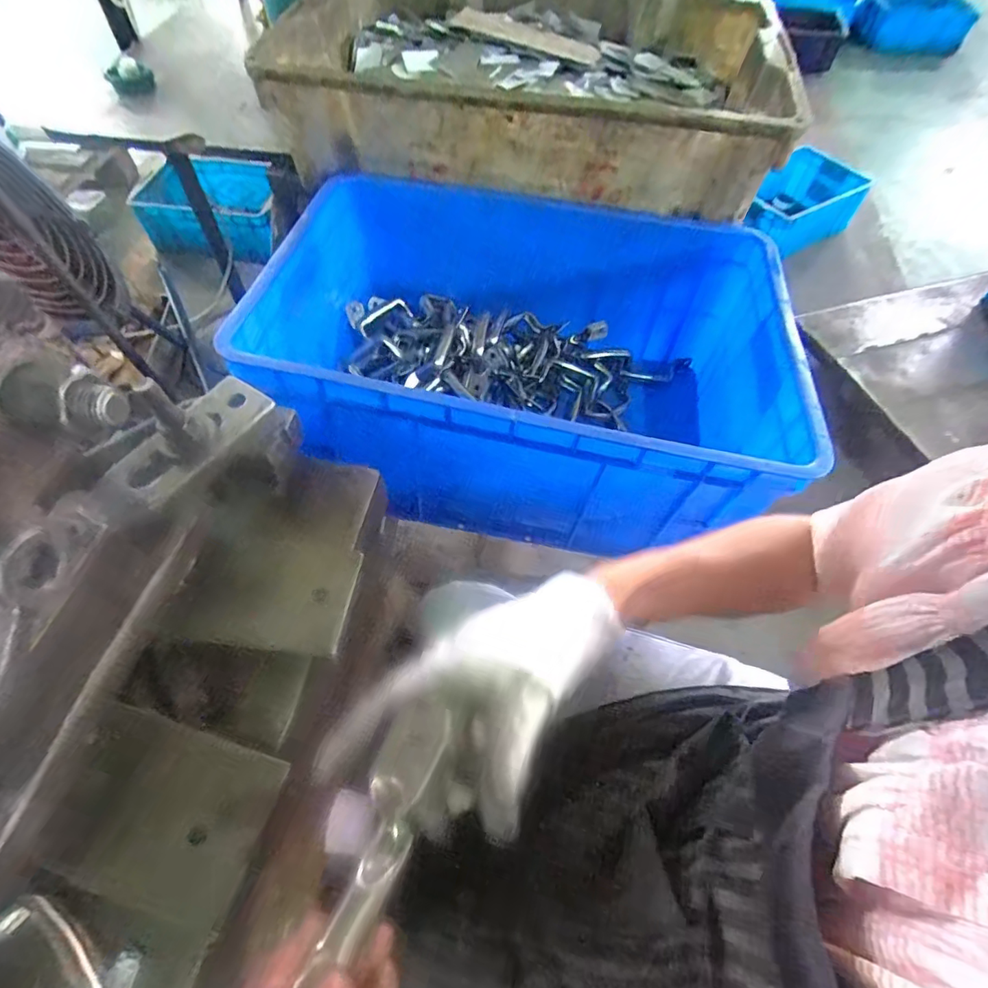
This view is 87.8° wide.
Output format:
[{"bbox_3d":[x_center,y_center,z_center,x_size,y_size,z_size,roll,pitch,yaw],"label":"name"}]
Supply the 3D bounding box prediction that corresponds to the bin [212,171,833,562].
[{"bbox_3d":[0.029,-0.155,0.585,0.528,0.216,0.358,11,59,5],"label":"bin"}]

